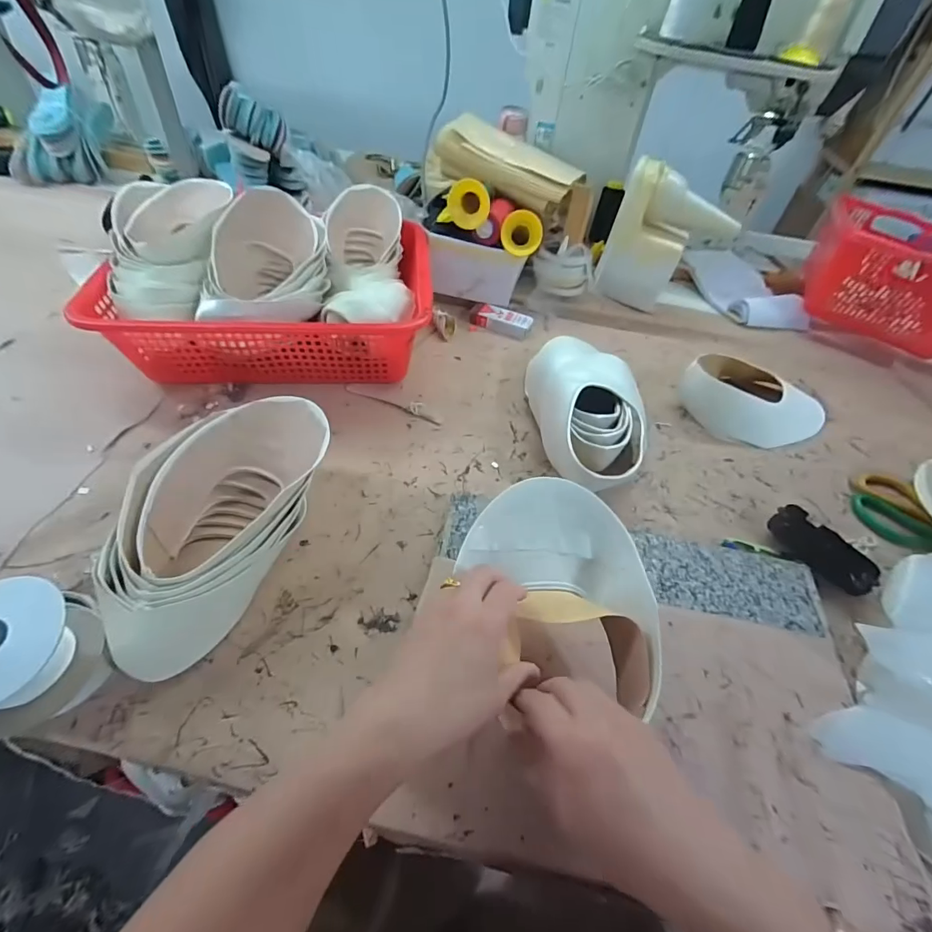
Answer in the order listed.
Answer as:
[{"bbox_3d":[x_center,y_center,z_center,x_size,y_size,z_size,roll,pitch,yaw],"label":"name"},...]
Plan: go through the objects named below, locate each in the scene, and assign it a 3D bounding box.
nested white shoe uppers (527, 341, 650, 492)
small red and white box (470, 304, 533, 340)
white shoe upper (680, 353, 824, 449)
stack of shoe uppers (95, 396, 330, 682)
[{"bbox_3d":[0.170,-0.072,0.576,0.148,0.080,0.267,1,49,-5],"label":"nested white shoe uppers"},{"bbox_3d":[0.061,-0.250,0.750,0.104,0.023,0.048,20,50,11],"label":"small red and white box"},{"bbox_3d":[0.426,-0.101,0.639,0.163,0.065,0.179,-33,60,-29],"label":"white shoe upper"},{"bbox_3d":[-0.247,0.049,0.429,0.138,0.087,0.267,21,51,12],"label":"stack of shoe uppers"}]

